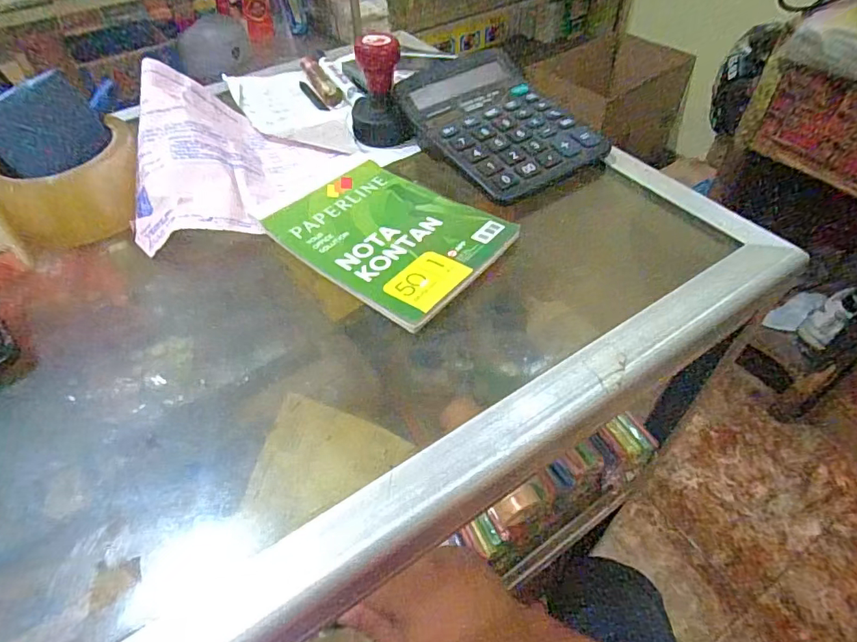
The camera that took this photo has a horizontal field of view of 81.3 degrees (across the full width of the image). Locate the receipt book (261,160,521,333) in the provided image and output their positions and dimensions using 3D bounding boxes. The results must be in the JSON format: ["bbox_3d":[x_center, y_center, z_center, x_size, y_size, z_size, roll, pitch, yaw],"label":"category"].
[{"bbox_3d":[-0.028,-0.061,0.337,0.146,0.007,0.107,32,58,26],"label":"receipt book"}]

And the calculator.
[{"bbox_3d":[0.054,-0.162,0.398,0.119,0.034,0.150,-26,53,-19],"label":"calculator"}]

